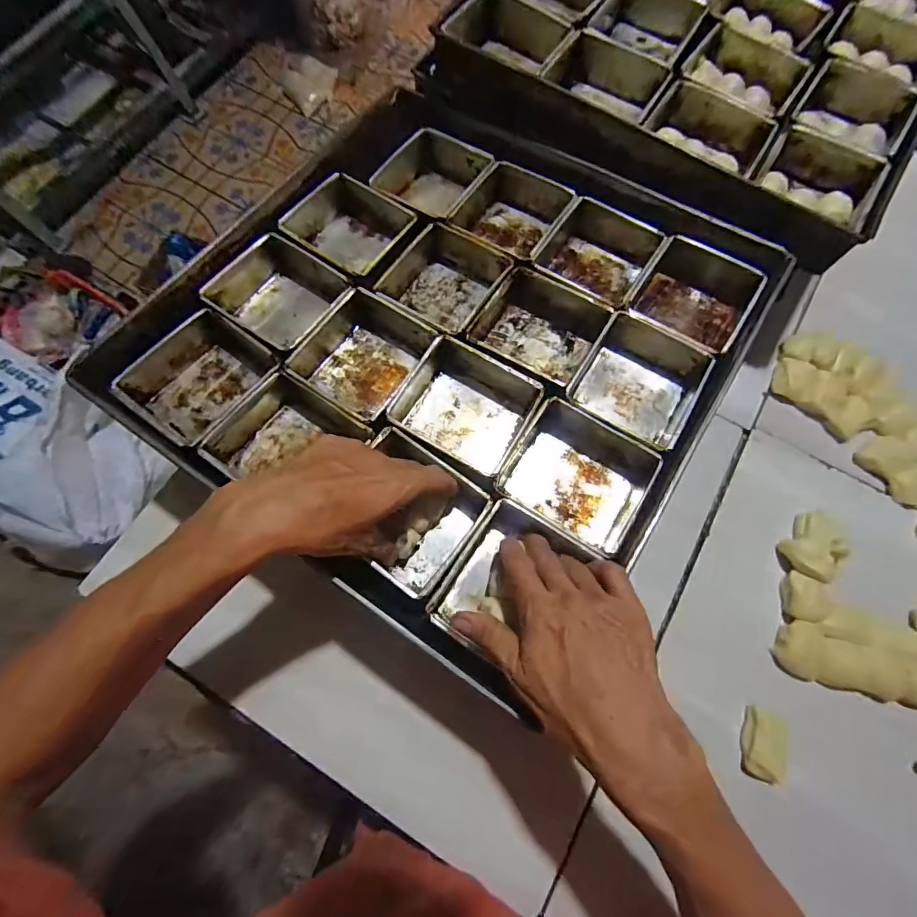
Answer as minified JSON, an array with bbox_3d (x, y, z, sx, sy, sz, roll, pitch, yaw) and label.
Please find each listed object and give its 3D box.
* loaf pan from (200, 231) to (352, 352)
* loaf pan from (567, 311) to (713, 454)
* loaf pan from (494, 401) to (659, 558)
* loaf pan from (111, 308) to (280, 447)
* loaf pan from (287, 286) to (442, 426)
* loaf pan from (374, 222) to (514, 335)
[{"bbox_3d":[-0.171,-0.160,0.441,0.115,0.057,0.105,33,77,9],"label":"loaf pan"},{"bbox_3d":[0.168,-0.072,0.405,0.109,0.051,0.108,33,77,9],"label":"loaf pan"},{"bbox_3d":[0.107,0.012,0.376,0.115,0.045,0.099,34,77,9],"label":"loaf pan"},{"bbox_3d":[-0.232,-0.067,0.404,0.106,0.054,0.113,34,77,9],"label":"loaf pan"},{"bbox_3d":[-0.087,-0.090,0.415,0.105,0.062,0.108,28,77,8],"label":"loaf pan"},{"bbox_3d":[-0.013,-0.180,0.446,0.105,0.048,0.124,34,77,9],"label":"loaf pan"}]

